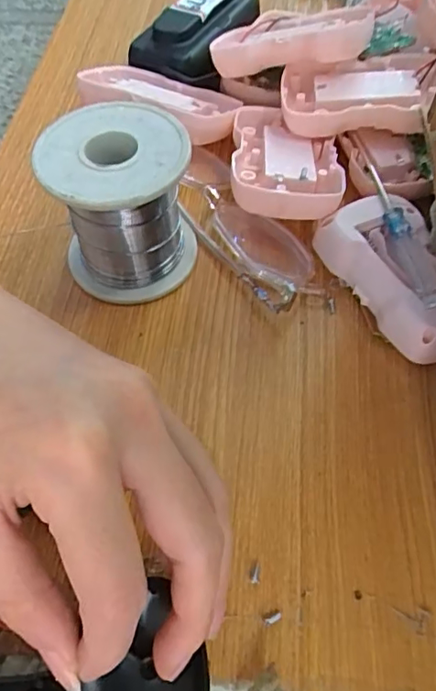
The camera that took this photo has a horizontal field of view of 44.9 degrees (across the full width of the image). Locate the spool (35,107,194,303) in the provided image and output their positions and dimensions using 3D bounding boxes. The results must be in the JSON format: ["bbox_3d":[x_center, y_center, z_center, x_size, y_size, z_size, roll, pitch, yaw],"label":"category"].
[{"bbox_3d":[-0.042,-0.060,0.237,0.060,0.067,0.054,-7,58,-3],"label":"spool"}]

